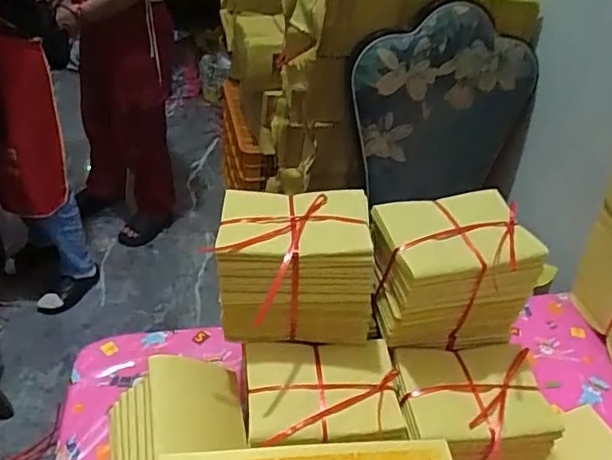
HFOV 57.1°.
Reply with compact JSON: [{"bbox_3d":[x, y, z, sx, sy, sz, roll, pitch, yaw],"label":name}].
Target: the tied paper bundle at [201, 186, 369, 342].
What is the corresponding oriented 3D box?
[{"bbox_3d":[-0.014,0.039,0.642,0.167,0.135,0.111,4,38,-5],"label":"tied paper bundle"}]

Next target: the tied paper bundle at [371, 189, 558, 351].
[{"bbox_3d":[0.163,0.051,0.664,0.164,0.146,0.113,-1,39,-11],"label":"tied paper bundle"}]

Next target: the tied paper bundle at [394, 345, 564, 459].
[{"bbox_3d":[0.188,0.223,0.658,0.177,0.124,0.129,2,38,-7],"label":"tied paper bundle"}]

